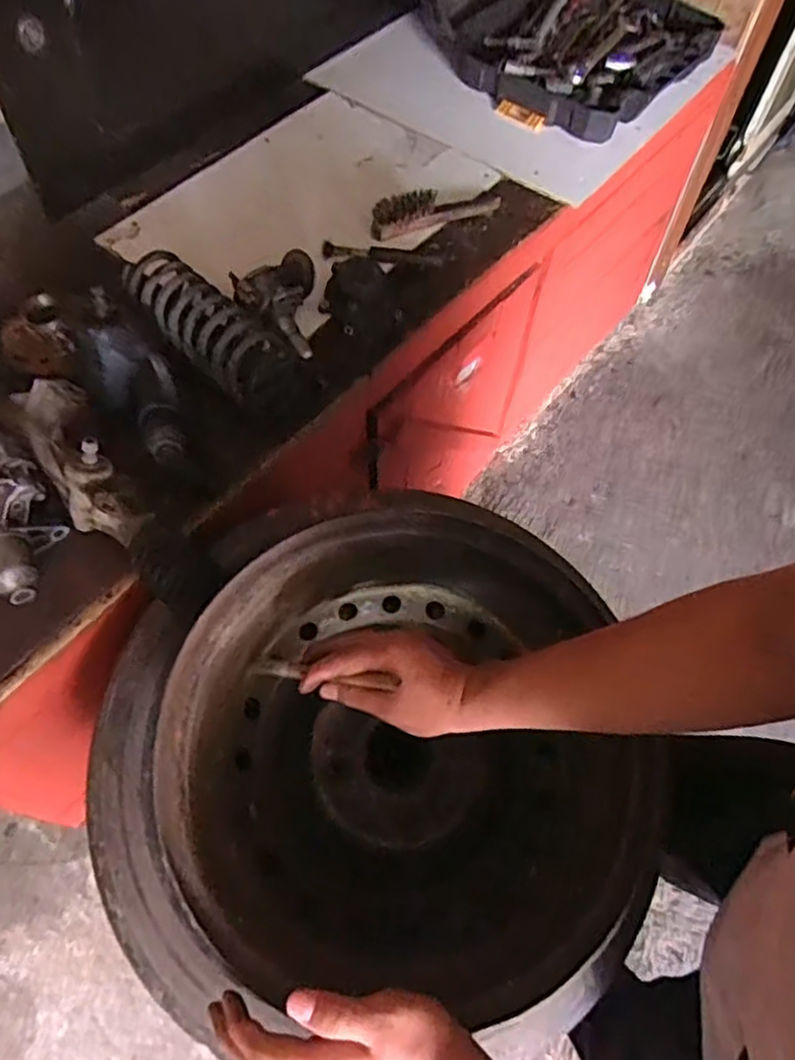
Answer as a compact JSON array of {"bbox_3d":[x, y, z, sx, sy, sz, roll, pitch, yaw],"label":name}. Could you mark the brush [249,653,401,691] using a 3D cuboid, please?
[{"bbox_3d":[-0.067,0.117,0.551,0.160,0.017,0.021,-1,52,37],"label":"brush"}]

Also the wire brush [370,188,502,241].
[{"bbox_3d":[0.062,-0.478,0.993,0.212,0.045,0.052,-14,61,-10],"label":"wire brush"}]

